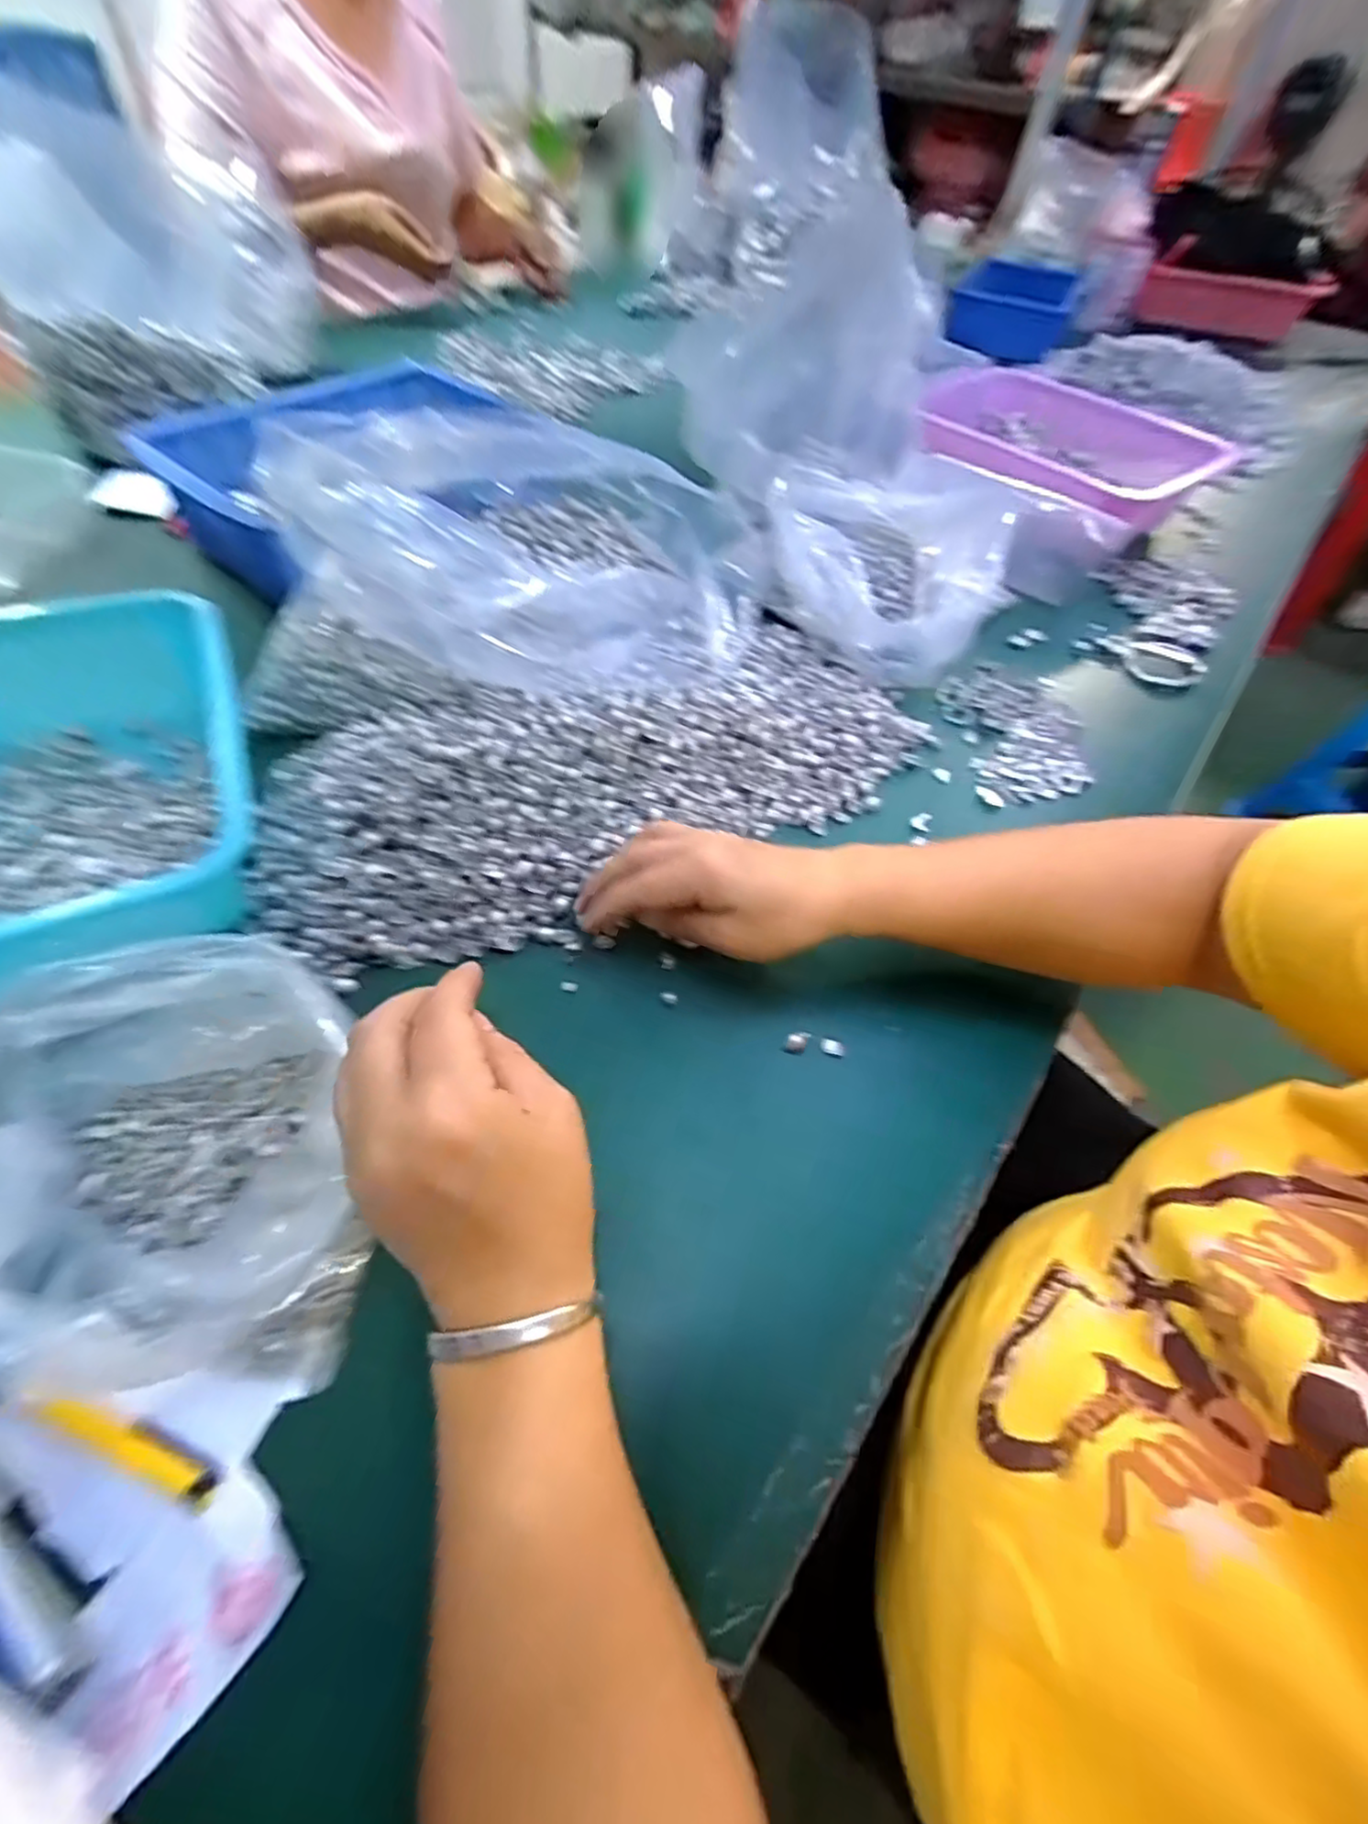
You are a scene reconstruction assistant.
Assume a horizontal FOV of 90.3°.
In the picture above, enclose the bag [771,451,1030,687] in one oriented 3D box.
[{"bbox_3d":[0.168,-0.294,0.573,0.202,0.103,0.176,20,55,10],"label":"bag"}]

